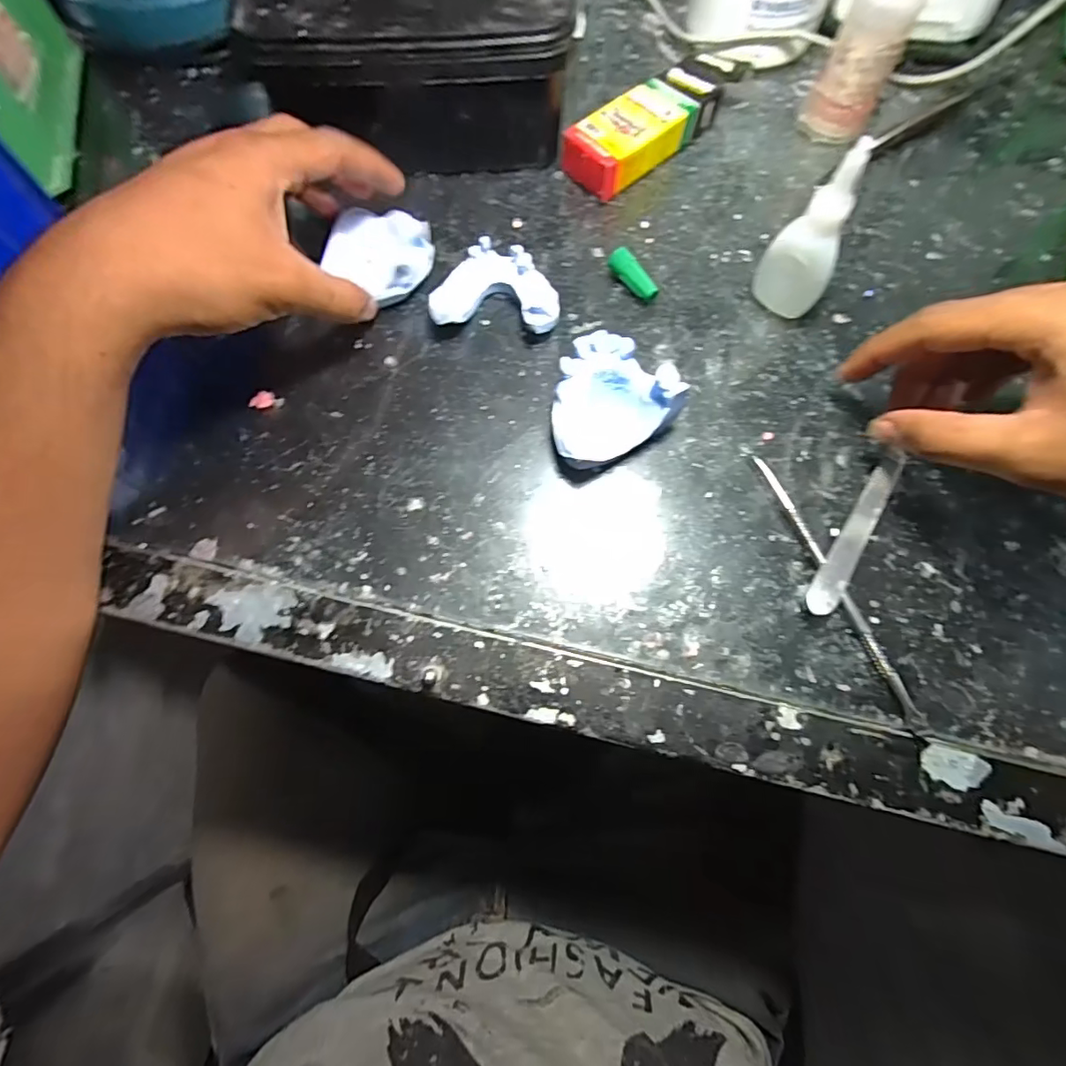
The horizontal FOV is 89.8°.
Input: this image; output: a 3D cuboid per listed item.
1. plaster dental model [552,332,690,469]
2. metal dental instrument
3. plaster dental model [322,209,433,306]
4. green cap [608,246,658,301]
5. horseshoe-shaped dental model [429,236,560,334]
[{"bbox_3d":[0.034,-0.064,0.264,0.062,0.032,0.055,-32,73,-10],"label":"plaster dental model"},{"bbox_3d":[0.138,0.023,0.244,0.006,0.008,0.137,-21,72,-6],"label":"metal dental instrument"},{"bbox_3d":[-0.087,-0.159,0.301,0.058,0.014,0.052,35,75,12],"label":"plaster dental model"},{"bbox_3d":[0.057,-0.145,0.302,0.013,0.013,0.034,-42,75,-12],"label":"green cap"},{"bbox_3d":[-0.019,-0.132,0.294,0.067,0.022,0.049,5,71,3],"label":"horseshoe-shaped dental model"}]

